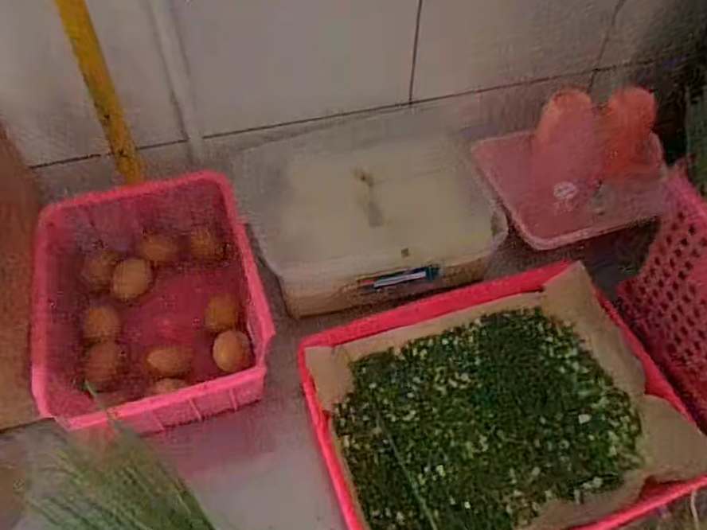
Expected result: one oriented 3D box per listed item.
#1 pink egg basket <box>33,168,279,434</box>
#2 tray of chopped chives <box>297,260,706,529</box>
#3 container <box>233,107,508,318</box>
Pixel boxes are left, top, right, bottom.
[{"bbox_3d":[-0.223,0.034,0.658,0.221,0.088,0.284,-15,52,-13],"label":"pink egg basket"},{"bbox_3d":[0.144,0.146,0.622,0.351,0.047,0.288,-16,57,-12],"label":"tray of chopped chives"},{"bbox_3d":[0.019,-0.071,0.738,0.288,0.094,0.228,-15,52,-12],"label":"container"}]

